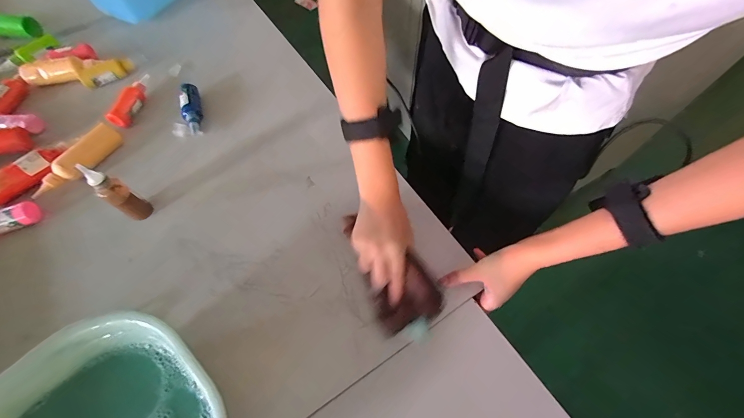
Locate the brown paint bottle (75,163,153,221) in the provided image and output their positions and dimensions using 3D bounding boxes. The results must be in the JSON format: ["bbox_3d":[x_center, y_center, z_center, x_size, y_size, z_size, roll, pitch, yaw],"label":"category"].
[{"bbox_3d":[-0.335,-0.019,0.421,0.029,0.101,0.029,28,66,13],"label":"brown paint bottle"}]

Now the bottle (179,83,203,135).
[{"bbox_3d":[-0.309,-0.173,0.546,0.029,0.028,0.106,-17,64,-9],"label":"bottle"}]

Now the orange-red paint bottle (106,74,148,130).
[{"bbox_3d":[-0.419,-0.195,0.559,0.027,0.033,0.118,9,63,4],"label":"orange-red paint bottle"}]

